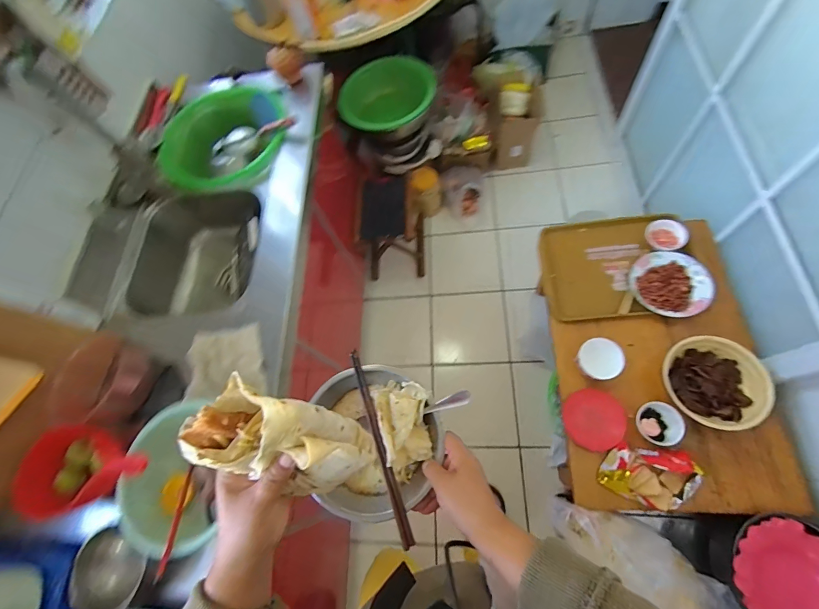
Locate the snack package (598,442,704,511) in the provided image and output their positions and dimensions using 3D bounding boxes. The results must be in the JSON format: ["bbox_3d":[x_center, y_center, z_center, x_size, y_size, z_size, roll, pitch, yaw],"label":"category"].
[{"bbox_3d":[0.565,0.398,0.849,0.191,0.048,0.146,20,84,15],"label":"snack package"}]

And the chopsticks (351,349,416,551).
[{"bbox_3d":[-0.039,0.177,0.470,0.014,0.015,0.244,-18,70,-5],"label":"chopsticks"}]

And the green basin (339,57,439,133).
[{"bbox_3d":[-0.087,-0.827,1.441,0.404,0.130,0.236,-6,113,15],"label":"green basin"}]

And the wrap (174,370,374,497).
[{"bbox_3d":[-0.100,0.131,0.327,0.061,0.177,0.081,7,66,42],"label":"wrap"}]

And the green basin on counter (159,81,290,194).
[{"bbox_3d":[-0.521,-0.446,1.054,0.367,0.140,0.340,-11,70,-3],"label":"green basin on counter"}]

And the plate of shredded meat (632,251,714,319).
[{"bbox_3d":[0.727,-0.062,1.007,0.194,0.029,0.191,6,70,3],"label":"plate of shredded meat"}]

